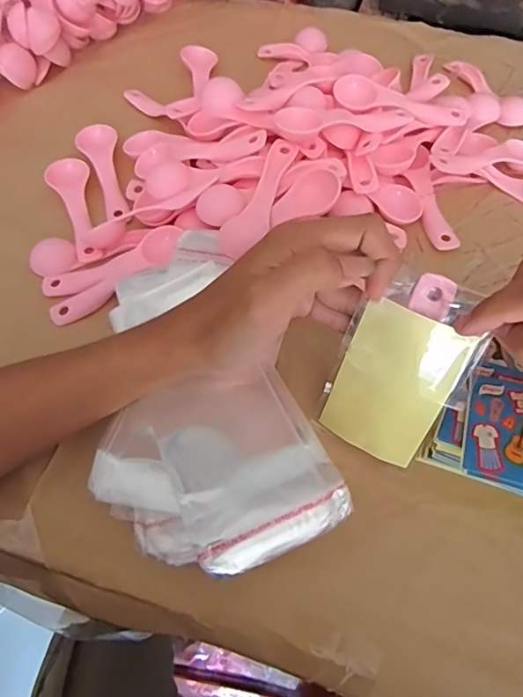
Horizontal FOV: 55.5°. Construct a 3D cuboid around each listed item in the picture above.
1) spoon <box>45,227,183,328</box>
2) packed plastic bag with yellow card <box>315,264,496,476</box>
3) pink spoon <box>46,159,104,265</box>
[{"bbox_3d":[-0.104,-0.053,0.364,0.110,0.012,0.022,-38,66,-5],"label":"spoon"},{"bbox_3d":[0.077,0.013,0.277,0.066,0.114,0.011,27,31,16],"label":"packed plastic bag with yellow card"},{"bbox_3d":[-0.146,-0.114,0.396,0.033,0.010,0.103,-20,62,-10],"label":"pink spoon"}]

